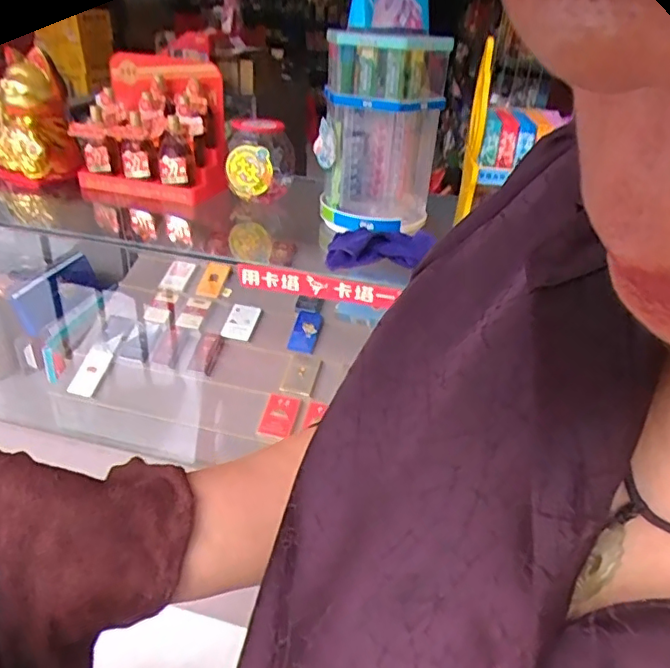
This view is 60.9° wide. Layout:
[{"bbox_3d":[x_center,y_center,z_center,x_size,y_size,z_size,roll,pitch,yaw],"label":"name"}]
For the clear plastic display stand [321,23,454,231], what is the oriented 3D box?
[{"bbox_3d":[0.088,-0.375,1.051,0.199,0.321,0.222,7,30,5],"label":"clear plastic display stand"}]

